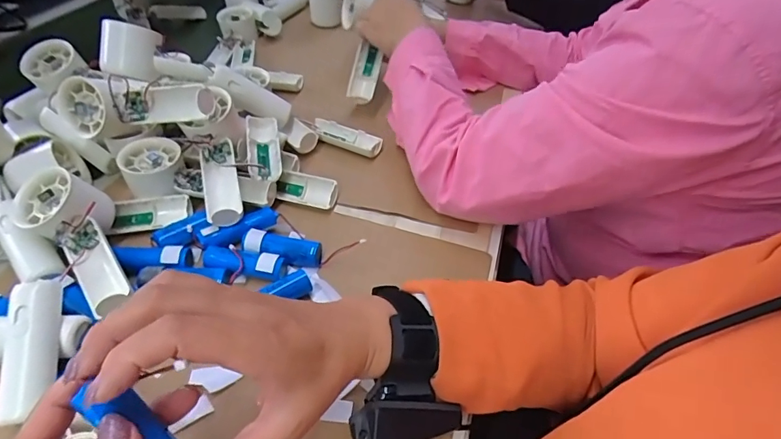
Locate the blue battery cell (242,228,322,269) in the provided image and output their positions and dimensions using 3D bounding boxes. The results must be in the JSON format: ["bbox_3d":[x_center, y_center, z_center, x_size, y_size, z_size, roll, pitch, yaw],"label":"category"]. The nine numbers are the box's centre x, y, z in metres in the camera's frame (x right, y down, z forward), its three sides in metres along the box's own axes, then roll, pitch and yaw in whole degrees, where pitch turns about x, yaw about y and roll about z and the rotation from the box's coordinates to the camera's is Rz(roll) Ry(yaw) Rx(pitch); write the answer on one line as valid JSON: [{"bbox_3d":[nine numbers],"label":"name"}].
[{"bbox_3d":[-0.101,0.027,0.428,0.073,0.018,0.023,8,45,6],"label":"blue battery cell"}]

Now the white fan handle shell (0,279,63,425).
[{"bbox_3d":[-0.248,0.089,0.317,0.027,0.018,0.093,-6,66,-7],"label":"white fan handle shell"}]

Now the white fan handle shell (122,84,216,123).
[{"bbox_3d":[-0.214,-0.112,0.442,0.093,0.030,0.023,-1,43,17],"label":"white fan handle shell"}]

